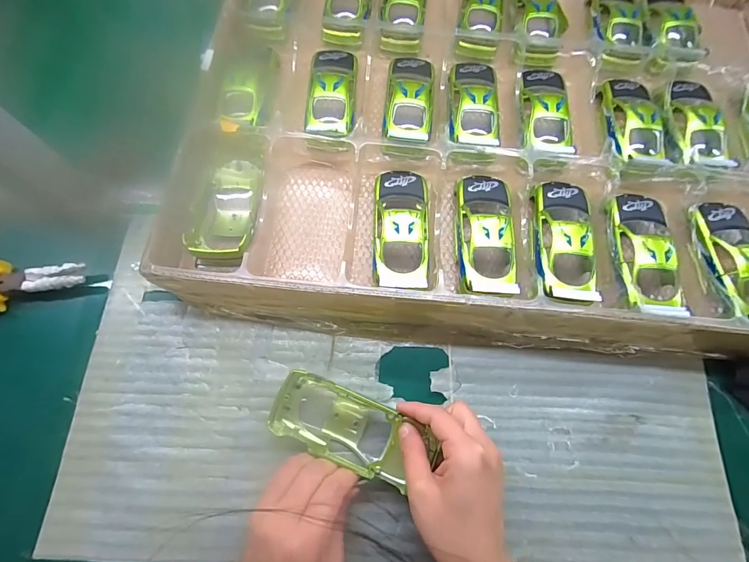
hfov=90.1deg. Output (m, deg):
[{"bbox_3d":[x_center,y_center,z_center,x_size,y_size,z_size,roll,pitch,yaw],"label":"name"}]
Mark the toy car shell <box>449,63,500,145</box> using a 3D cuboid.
[{"bbox_3d":[0.106,-0.193,0.396,0.051,0.023,0.114,6,70,1],"label":"toy car shell"}]

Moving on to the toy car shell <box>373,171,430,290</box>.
[{"bbox_3d":[0.025,-0.049,0.346,0.050,0.034,0.124,2,70,0],"label":"toy car shell"}]

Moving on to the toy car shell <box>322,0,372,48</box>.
[{"bbox_3d":[-0.028,-0.339,0.442,0.051,0.024,0.129,8,70,2],"label":"toy car shell"}]

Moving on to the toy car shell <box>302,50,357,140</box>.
[{"bbox_3d":[-0.045,-0.202,0.396,0.050,0.026,0.124,3,70,0],"label":"toy car shell"}]

